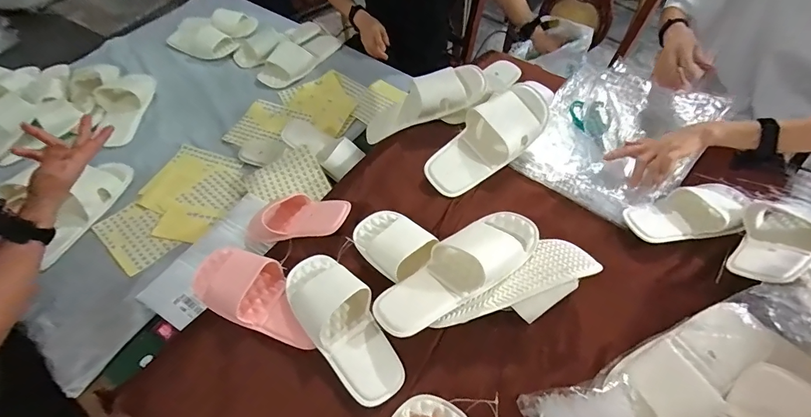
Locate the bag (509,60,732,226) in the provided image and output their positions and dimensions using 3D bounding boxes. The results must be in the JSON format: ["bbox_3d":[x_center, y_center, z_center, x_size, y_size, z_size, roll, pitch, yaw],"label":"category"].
[{"bbox_3d":[0.424,-0.151,0.794,0.284,0.044,0.389,30,63,21],"label":"bag"}]

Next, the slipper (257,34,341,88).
[{"bbox_3d":[-0.303,-0.444,1.134,0.109,0.064,0.271,31,60,21],"label":"slipper"}]

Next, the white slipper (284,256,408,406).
[{"bbox_3d":[-0.089,0.155,0.562,0.100,0.050,0.234,-36,62,-23],"label":"white slipper"}]

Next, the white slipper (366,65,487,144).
[{"bbox_3d":[0.028,-0.226,0.841,0.278,0.066,0.098,-21,51,22],"label":"white slipper"}]

